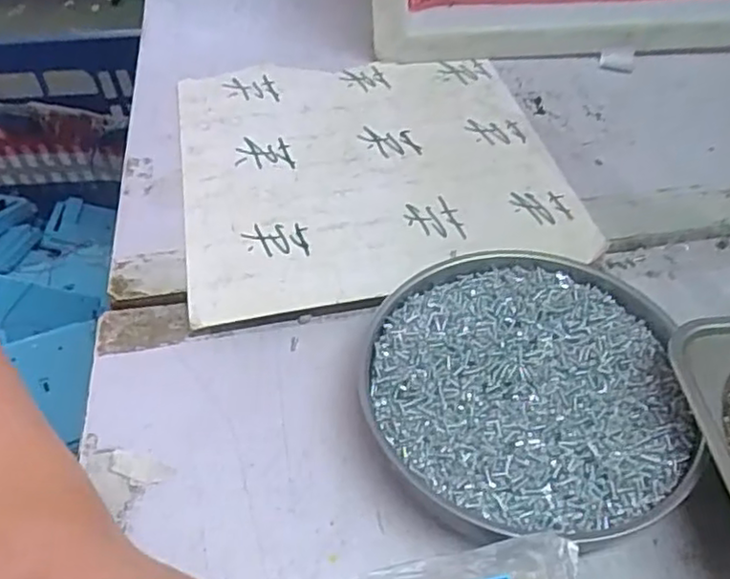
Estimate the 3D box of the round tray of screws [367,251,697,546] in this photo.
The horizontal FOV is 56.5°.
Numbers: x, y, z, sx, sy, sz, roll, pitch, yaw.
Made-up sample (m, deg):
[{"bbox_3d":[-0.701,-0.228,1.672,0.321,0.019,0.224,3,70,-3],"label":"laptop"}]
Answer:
[{"bbox_3d":[0.067,0.039,0.287,0.127,0.021,0.131,-1,49,1],"label":"round tray of screws"}]

